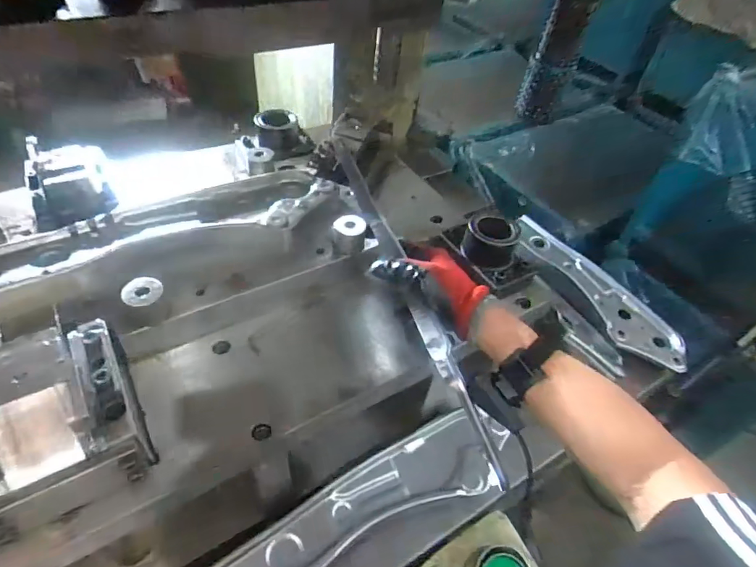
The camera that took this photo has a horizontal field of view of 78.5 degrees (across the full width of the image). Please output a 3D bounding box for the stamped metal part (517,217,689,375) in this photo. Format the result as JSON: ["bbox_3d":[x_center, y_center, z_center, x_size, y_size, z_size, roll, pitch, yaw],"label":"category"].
[{"bbox_3d":[0.426,0.009,0.943,0.110,0.062,0.439,-20,52,-24],"label":"stamped metal part"}]

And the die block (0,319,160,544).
[{"bbox_3d":[-0.292,0.117,0.417,0.131,0.097,0.162,-18,51,-22],"label":"die block"}]

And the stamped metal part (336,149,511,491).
[{"bbox_3d":[0.030,-0.001,0.513,0.032,0.054,0.441,-14,62,-19],"label":"stamped metal part"}]

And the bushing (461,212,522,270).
[{"bbox_3d":[0.157,-0.057,0.644,0.073,0.057,0.054,17,47,10],"label":"bushing"}]

